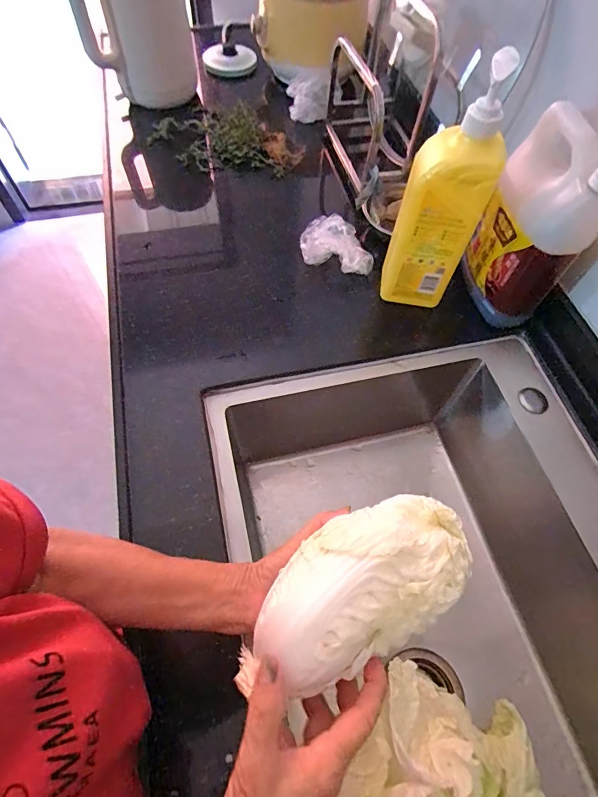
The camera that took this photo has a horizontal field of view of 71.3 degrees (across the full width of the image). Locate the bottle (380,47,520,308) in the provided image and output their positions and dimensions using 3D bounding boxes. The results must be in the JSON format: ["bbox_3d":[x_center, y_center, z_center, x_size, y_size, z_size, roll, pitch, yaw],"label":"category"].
[{"bbox_3d":[0.163,-0.218,0.478,0.090,0.267,0.057,18,62,7],"label":"bottle"}]

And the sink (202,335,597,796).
[{"bbox_3d":[0.185,0.357,0.475,0.436,0.246,0.819,-11,63,-9],"label":"sink"}]

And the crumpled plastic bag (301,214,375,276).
[{"bbox_3d":[0.049,-0.227,0.617,0.090,0.047,0.116,-13,63,-9],"label":"crumpled plastic bag"}]

